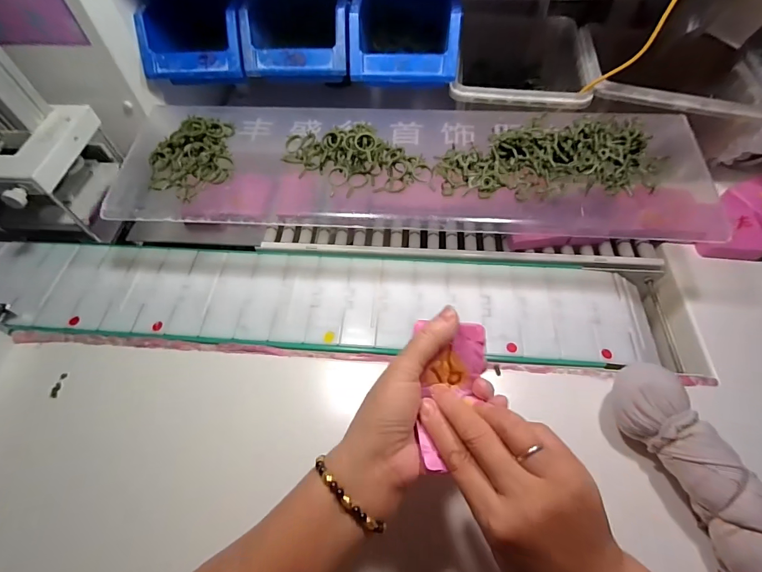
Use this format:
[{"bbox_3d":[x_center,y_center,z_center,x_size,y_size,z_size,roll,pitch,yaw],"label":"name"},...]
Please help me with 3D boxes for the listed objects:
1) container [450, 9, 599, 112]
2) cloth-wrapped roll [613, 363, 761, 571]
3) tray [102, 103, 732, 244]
[{"bbox_3d":[0.182,-0.277,0.527,0.158,0.094,0.205,9,58,8],"label":"container"},{"bbox_3d":[0.262,0.159,0.307,0.047,0.054,0.199,-21,59,-11],"label":"cloth-wrapped roll"},{"bbox_3d":[0.059,-0.137,0.415,0.644,0.046,0.180,3,56,4],"label":"tray"}]

